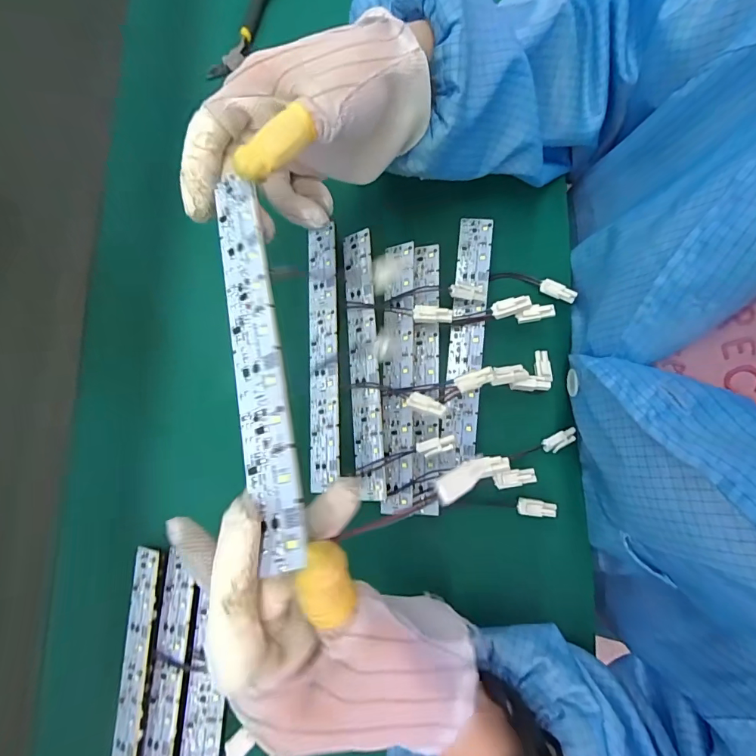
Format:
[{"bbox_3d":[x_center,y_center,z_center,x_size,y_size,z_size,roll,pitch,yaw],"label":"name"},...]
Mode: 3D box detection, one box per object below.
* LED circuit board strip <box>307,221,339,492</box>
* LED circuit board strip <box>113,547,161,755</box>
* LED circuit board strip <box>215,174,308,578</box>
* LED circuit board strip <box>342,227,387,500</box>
[{"bbox_3d":[-0.039,-0.018,0.298,0.021,0.008,0.184,-2,80,-2],"label":"LED circuit board strip"},{"bbox_3d":[-0.152,0.206,0.256,0.019,0.008,0.193,3,80,-1],"label":"LED circuit board strip"},{"bbox_3d":[-0.054,-0.015,0.186,0.025,0.004,0.181,-21,68,20],"label":"LED circuit board strip"},{"bbox_3d":[-0.010,-0.014,0.297,0.020,0.006,0.190,-3,80,-2],"label":"LED circuit board strip"}]

